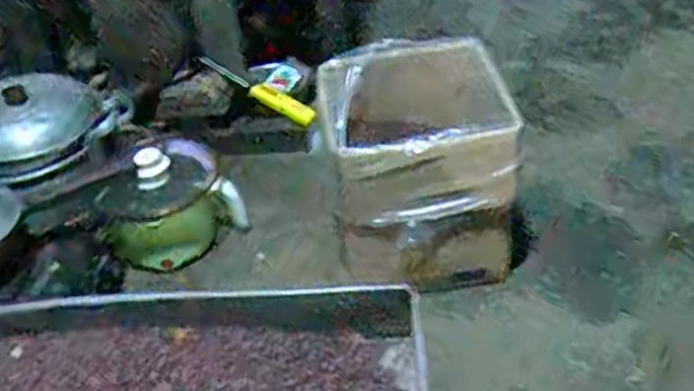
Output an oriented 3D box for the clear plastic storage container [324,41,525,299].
[{"bbox_3d":[0.121,-0.039,1.179,0.286,0.314,0.317,-8,39,-1],"label":"clear plastic storage container"}]

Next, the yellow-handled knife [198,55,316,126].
[{"bbox_3d":[-0.188,-0.228,1.583,0.039,0.312,0.046,39,100,42],"label":"yellow-handled knife"}]

